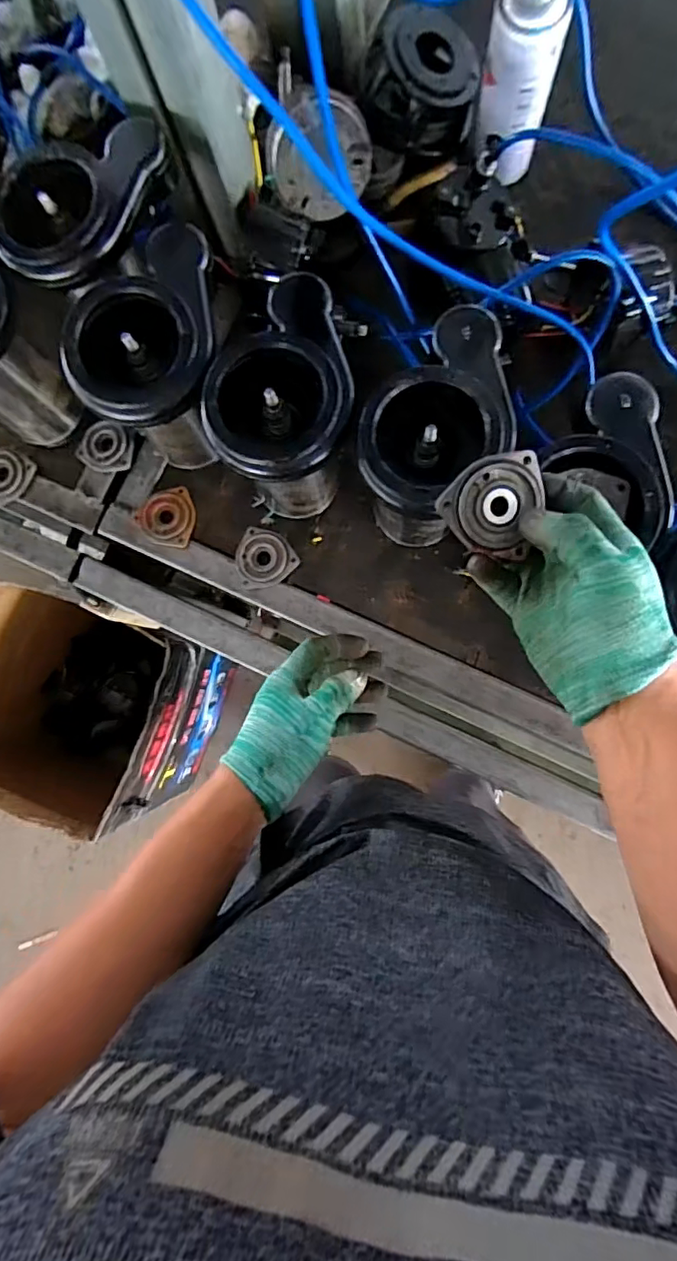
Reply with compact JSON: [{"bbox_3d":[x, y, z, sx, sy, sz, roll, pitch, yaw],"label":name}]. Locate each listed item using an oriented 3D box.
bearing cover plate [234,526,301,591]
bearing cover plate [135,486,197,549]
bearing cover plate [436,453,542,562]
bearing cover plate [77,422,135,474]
[{"bbox_3d":[-0.083,-0.083,0.627,0.066,0.010,0.068,0,86,5],"label":"bearing cover plate"},{"bbox_3d":[-0.194,-0.130,0.642,0.064,0.010,0.067,0,86,5],"label":"bearing cover plate"},{"bbox_3d":[0.100,-0.077,0.364,0.063,0.007,0.064,-16,101,2],"label":"bearing cover plate"},{"bbox_3d":[-0.267,-0.209,0.651,0.059,0.020,0.053,13,87,6],"label":"bearing cover plate"}]

